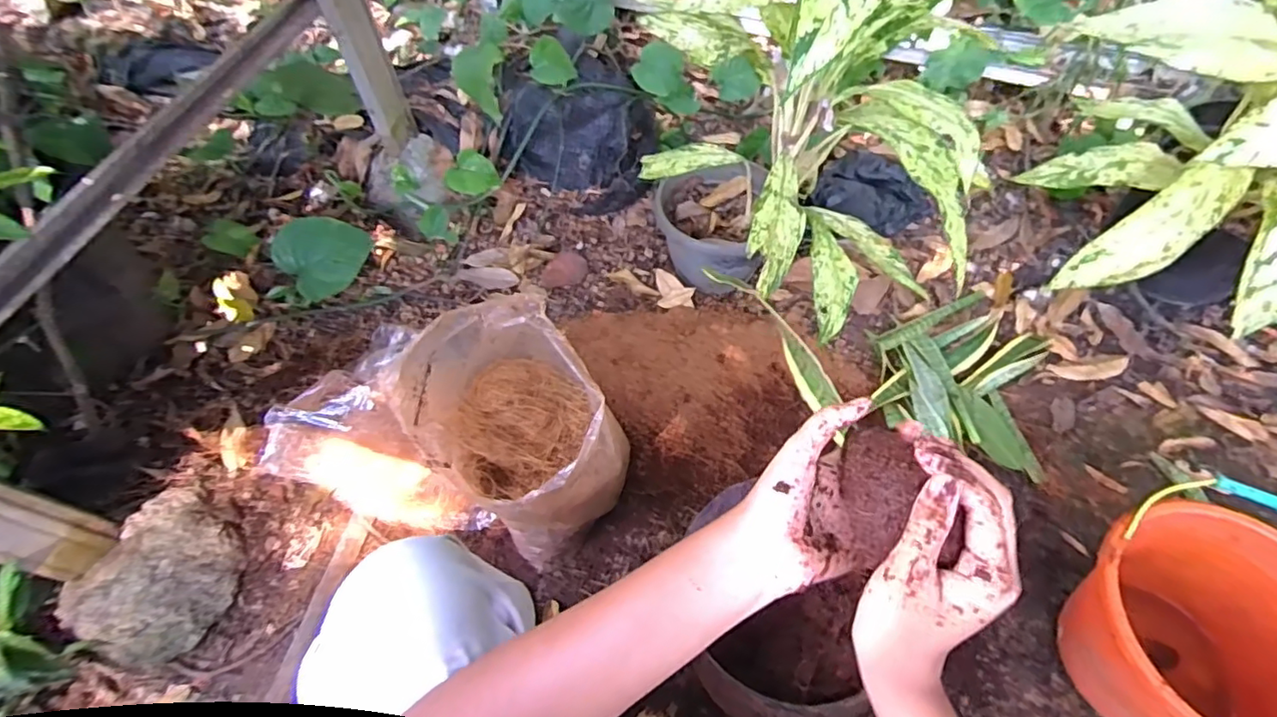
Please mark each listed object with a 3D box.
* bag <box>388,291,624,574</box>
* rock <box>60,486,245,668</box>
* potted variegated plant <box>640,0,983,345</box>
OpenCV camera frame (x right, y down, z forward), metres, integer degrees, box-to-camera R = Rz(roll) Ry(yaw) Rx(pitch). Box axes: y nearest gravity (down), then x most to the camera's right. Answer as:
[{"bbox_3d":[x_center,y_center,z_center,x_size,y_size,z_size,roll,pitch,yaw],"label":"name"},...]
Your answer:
[{"bbox_3d":[-0.156,0.109,0.794,0.220,0.356,0.232,-38,61,-23],"label":"bag"},{"bbox_3d":[-0.640,0.295,0.803,0.130,0.117,0.218,16,56,14],"label":"rock"},{"bbox_3d":[0.232,-0.328,0.851,0.434,0.594,0.418,2,53,4],"label":"potted variegated plant"}]

